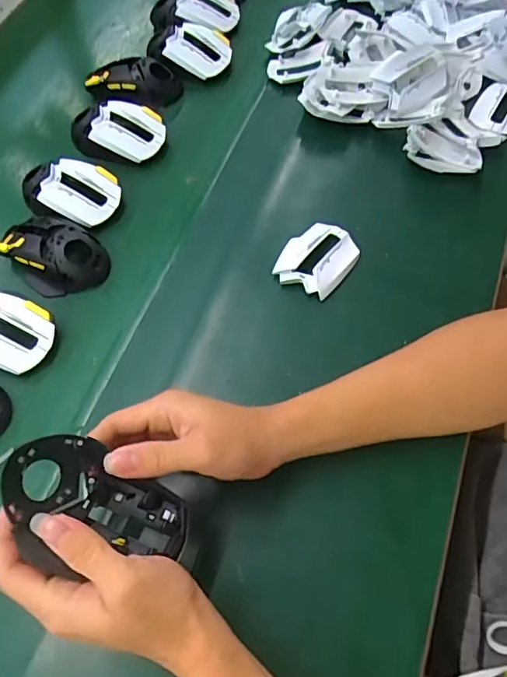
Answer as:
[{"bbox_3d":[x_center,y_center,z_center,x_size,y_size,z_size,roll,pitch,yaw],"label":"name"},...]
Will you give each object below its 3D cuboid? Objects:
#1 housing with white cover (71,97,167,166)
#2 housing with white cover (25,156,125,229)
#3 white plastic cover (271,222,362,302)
[{"bbox_3d":[-0.157,-0.238,0.595,0.116,0.037,0.071,15,65,12],"label":"housing with white cover"},{"bbox_3d":[-0.195,-0.153,0.550,0.107,0.039,0.066,13,65,11],"label":"housing with white cover"},{"bbox_3d":[0.063,-0.078,0.498,0.064,0.015,0.077,25,67,16],"label":"white plastic cover"}]

